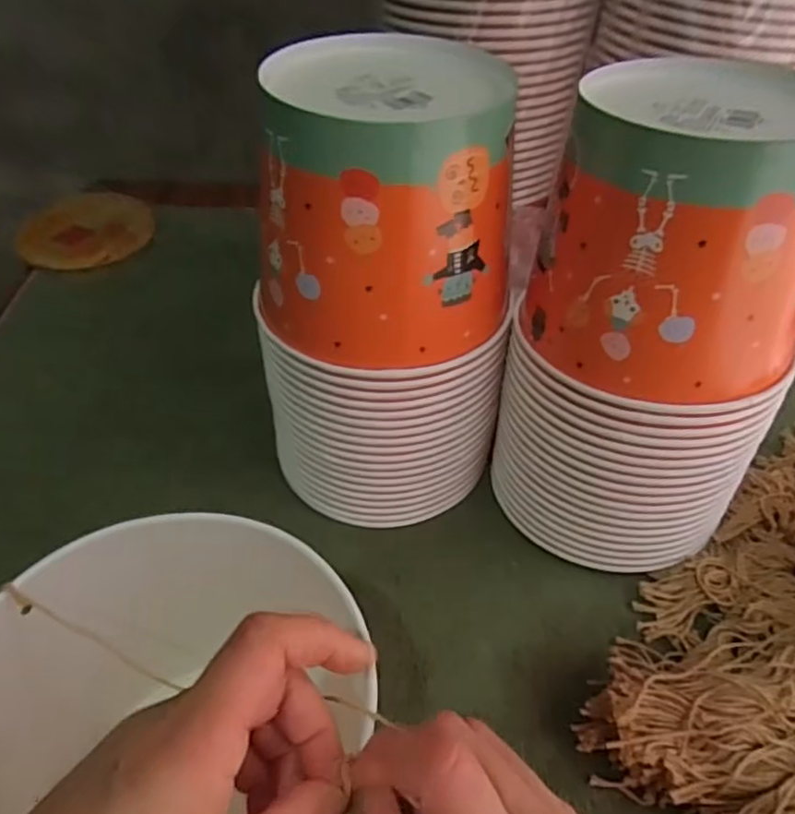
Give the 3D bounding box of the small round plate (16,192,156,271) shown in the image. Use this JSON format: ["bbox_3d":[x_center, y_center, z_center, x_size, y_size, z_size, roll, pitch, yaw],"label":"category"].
[{"bbox_3d":[-0.340,-0.197,0.725,0.130,0.005,0.159,-1,43,-6],"label":"small round plate"}]

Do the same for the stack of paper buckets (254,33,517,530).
[{"bbox_3d":[-0.003,-0.062,0.422,0.152,0.272,0.143,10,43,5],"label":"stack of paper buckets"}]

